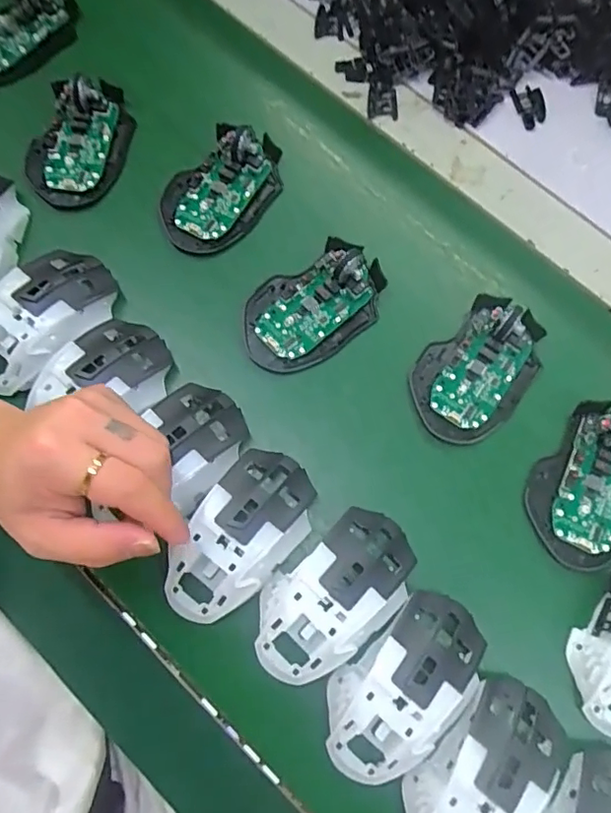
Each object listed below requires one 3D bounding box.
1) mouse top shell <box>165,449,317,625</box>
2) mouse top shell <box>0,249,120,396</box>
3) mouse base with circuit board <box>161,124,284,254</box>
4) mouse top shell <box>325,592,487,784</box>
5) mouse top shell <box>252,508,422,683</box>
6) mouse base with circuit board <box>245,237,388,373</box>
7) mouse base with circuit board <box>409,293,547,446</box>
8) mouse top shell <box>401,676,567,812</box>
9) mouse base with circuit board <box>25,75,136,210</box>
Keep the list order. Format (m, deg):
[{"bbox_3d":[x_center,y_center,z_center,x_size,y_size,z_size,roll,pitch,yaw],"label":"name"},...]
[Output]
[{"bbox_3d":[-0.041,0.085,0.359,0.064,0.043,0.120,35,77,7],"label":"mouse top shell"},{"bbox_3d":[-0.187,-0.061,0.393,0.067,0.034,0.120,41,78,8],"label":"mouse top shell"},{"bbox_3d":[-0.067,-0.177,0.439,0.072,0.028,0.113,33,77,6],"label":"mouse base with circuit board"},{"bbox_3d":[0.061,0.169,0.333,0.115,0.034,0.063,-43,81,-12],"label":"mouse top shell"},{"bbox_3d":[0.019,0.118,0.345,0.114,0.030,0.067,-37,80,-11],"label":"mouse top shell"},{"bbox_3d":[0.007,-0.077,0.412,0.112,0.024,0.071,-31,79,-9],"label":"mouse base with circuit board"},{"bbox_3d":[0.130,-0.030,0.408,0.115,0.024,0.074,-44,81,-12],"label":"mouse base with circuit board"},{"bbox_3d":[0.107,0.221,0.319,0.112,0.034,0.076,-38,80,-11],"label":"mouse top shell"},{"bbox_3d":[-0.182,-0.218,0.449,0.068,0.034,0.112,23,76,4],"label":"mouse base with circuit board"}]

